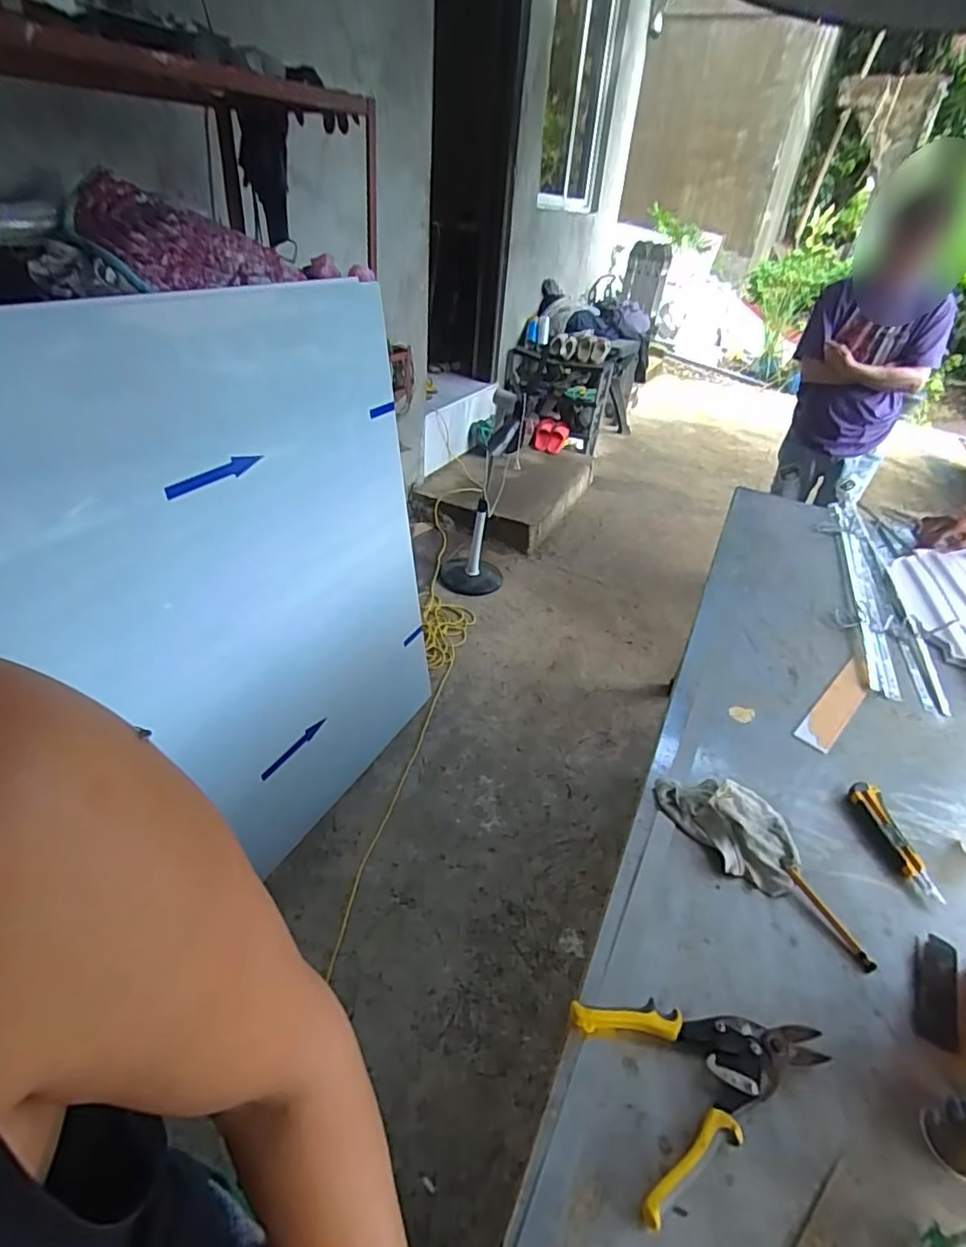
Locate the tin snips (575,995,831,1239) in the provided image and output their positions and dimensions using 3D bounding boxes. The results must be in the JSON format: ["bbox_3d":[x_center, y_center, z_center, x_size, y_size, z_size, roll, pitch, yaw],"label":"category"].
[{"bbox_3d":[0.211,0.411,0.546,0.218,0.026,0.147,-7,37,-17],"label":"tin snips"}]

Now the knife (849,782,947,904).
[{"bbox_3d":[0.539,0.281,0.775,0.034,0.022,0.172,2,36,-4],"label":"knife"}]

